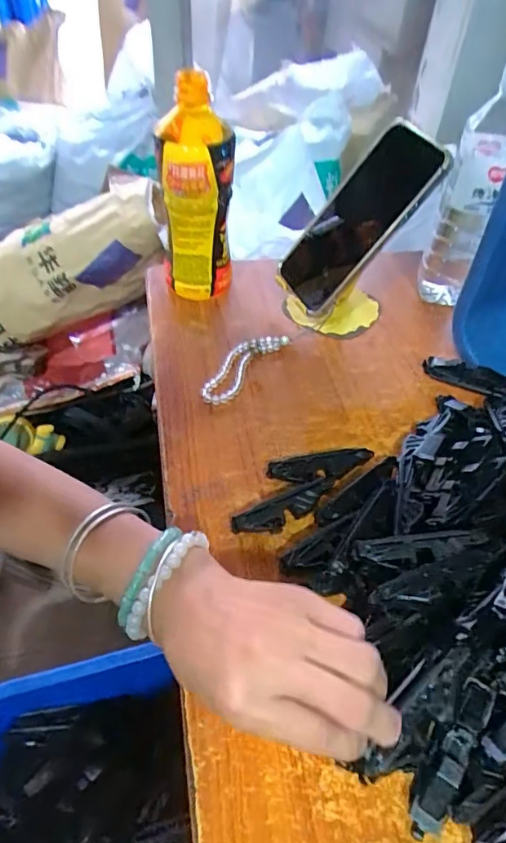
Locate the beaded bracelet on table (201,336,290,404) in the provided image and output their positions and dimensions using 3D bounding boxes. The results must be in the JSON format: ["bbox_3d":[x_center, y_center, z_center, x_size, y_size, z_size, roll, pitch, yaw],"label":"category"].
[{"bbox_3d":[-0.010,-0.050,0.459,0.034,0.009,0.103,28,52,21],"label":"beaded bracelet on table"}]

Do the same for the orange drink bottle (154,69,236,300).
[{"bbox_3d":[-0.052,-0.206,0.474,0.064,0.183,0.073,-2,48,-5],"label":"orange drink bottle"}]

